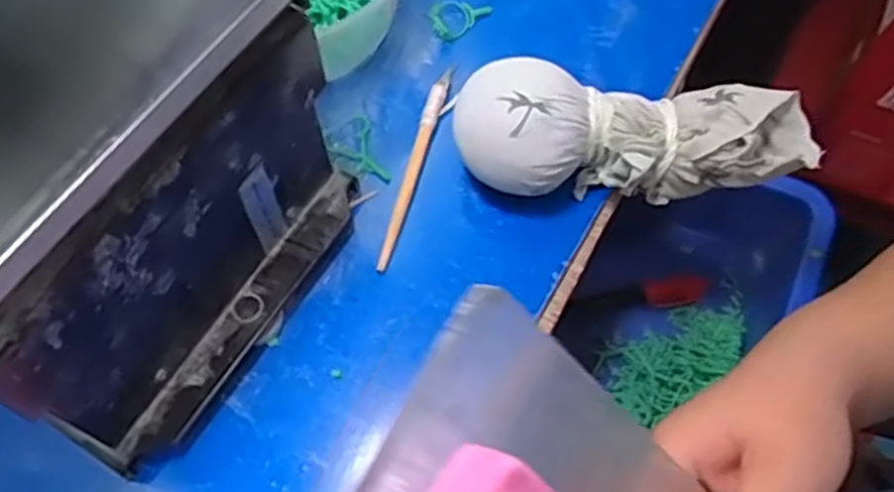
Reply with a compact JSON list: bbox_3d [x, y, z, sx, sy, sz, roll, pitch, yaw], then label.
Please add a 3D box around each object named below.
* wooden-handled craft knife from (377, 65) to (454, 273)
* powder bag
[{"bbox_3d":[-0.016,-0.040,0.364,0.009,0.008,0.113,14,63,9],"label":"wooden-handled craft knife"},{"bbox_3d":[0.081,-0.043,0.337,0.152,0.053,0.056,8,62,6],"label":"powder bag"}]

